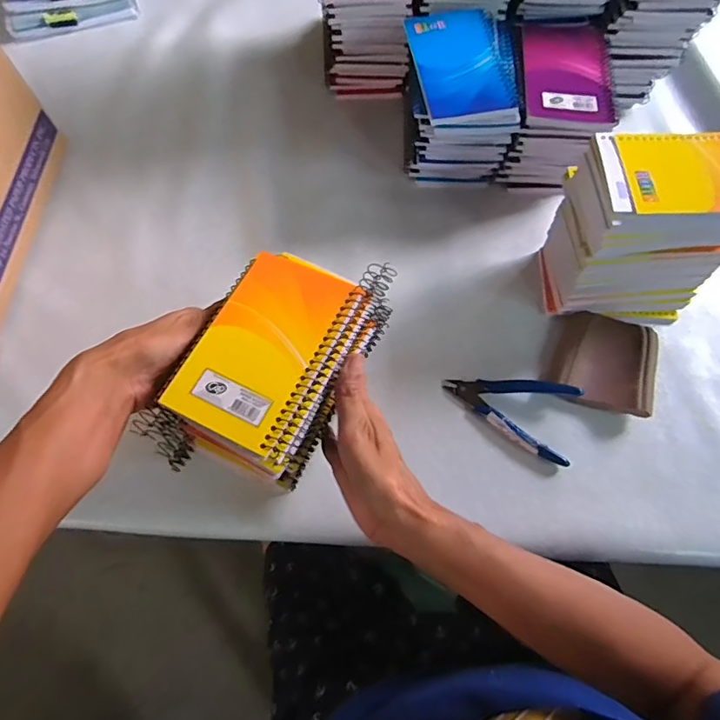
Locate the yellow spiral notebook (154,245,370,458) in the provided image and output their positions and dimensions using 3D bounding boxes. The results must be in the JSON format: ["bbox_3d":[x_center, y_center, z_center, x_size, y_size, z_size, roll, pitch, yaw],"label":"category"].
[{"bbox_3d":[-0.061,-0.008,0.346,0.084,0.012,0.132,25,69,9],"label":"yellow spiral notebook"}]

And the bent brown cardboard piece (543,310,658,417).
[{"bbox_3d":[0.223,0.001,0.476,0.091,0.022,0.094,17,68,6],"label":"bent brown cardboard piece"}]

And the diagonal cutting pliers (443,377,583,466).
[{"bbox_3d":[0.137,0.040,0.461,0.118,0.025,0.065,23,69,8],"label":"diagonal cutting pliers"}]

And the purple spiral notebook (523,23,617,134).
[{"bbox_3d":[0.199,-0.275,0.493,0.080,0.019,0.129,4,67,1],"label":"purple spiral notebook"}]

